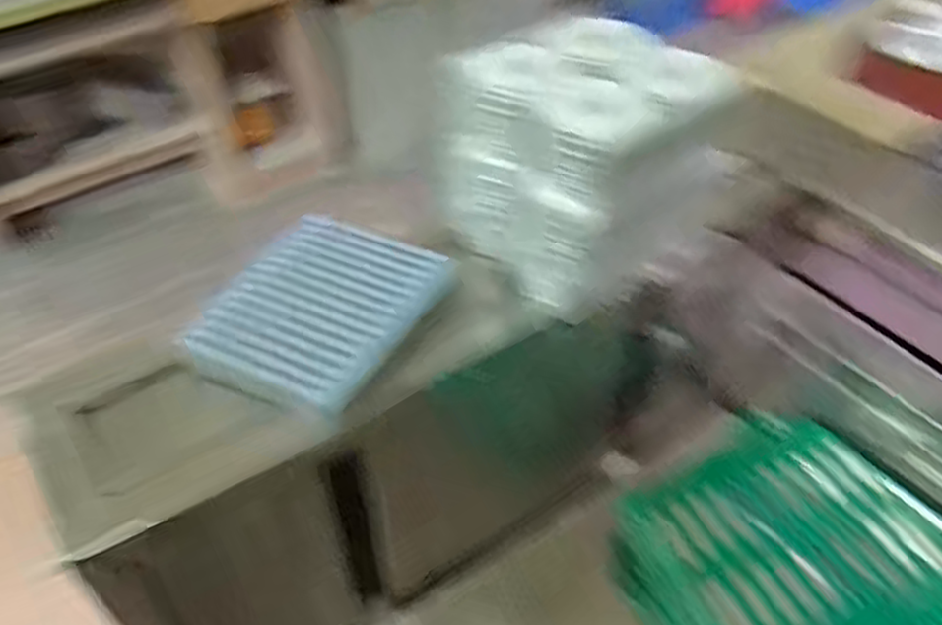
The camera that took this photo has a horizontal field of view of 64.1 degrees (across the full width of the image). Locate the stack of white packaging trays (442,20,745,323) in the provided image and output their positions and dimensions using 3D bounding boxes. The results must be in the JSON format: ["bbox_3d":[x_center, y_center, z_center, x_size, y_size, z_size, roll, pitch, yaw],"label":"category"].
[{"bbox_3d":[0.078,-0.100,0.518,0.137,0.135,0.119,-27,51,-24],"label":"stack of white packaging trays"}]

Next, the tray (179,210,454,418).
[{"bbox_3d":[-0.102,-0.005,0.509,0.130,0.017,0.156,22,49,21],"label":"tray"}]

